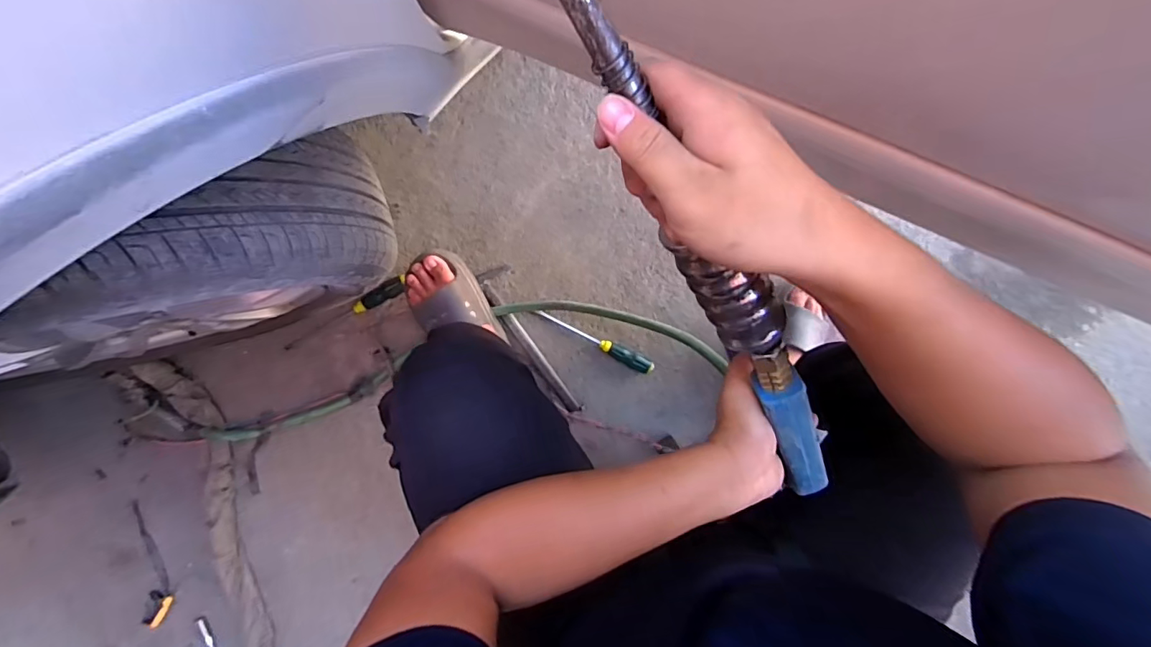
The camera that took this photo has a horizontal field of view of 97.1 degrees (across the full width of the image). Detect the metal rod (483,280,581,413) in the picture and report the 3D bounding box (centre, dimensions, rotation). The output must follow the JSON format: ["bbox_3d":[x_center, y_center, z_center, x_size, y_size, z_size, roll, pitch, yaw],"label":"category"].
[{"bbox_3d":[-0.082,0.044,0.921,0.021,0.023,0.279,-36,97,-1],"label":"metal rod"}]

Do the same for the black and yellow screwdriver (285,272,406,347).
[{"bbox_3d":[-0.405,-0.016,0.899,0.261,0.025,0.027,-27,97,10],"label":"black and yellow screwdriver"}]

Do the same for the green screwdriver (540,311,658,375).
[{"bbox_3d":[0.041,0.033,0.937,0.227,0.034,0.029,27,92,-7],"label":"green screwdriver"}]

